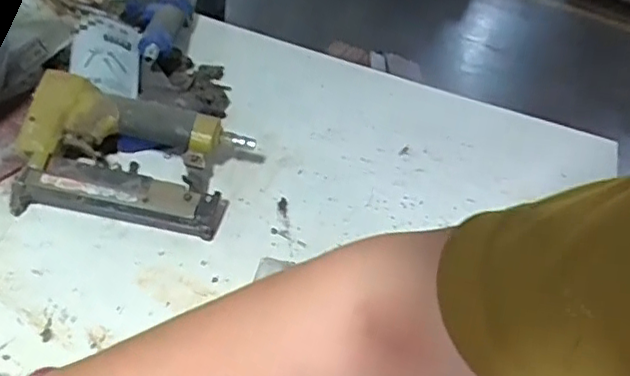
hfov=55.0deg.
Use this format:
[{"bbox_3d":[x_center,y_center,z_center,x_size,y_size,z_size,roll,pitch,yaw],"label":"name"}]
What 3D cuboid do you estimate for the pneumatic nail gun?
[{"bbox_3d":[-0.166,-0.031,0.556,0.197,0.069,0.129,8,40,-2],"label":"pneumatic nail gun"}]

